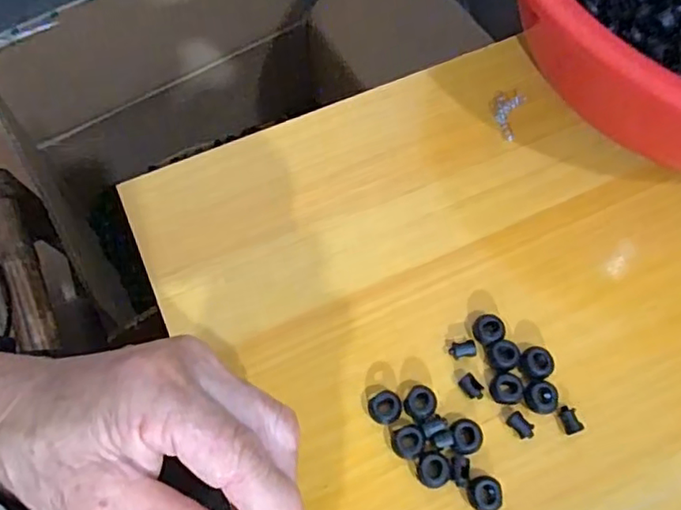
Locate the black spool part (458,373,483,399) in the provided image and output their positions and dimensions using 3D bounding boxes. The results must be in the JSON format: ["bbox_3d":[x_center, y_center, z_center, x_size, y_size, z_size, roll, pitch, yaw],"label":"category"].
[{"bbox_3d":[0.072,0.072,0.324,0.009,0.007,0.014,-36,72,-14],"label":"black spool part"}]

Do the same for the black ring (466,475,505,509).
[{"bbox_3d":[0.073,0.122,0.302,0.017,0.010,0.017,0,67,0],"label":"black ring"}]

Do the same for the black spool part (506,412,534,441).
[{"bbox_3d":[0.096,0.092,0.317,0.015,0.006,0.009,40,73,15],"label":"black spool part"}]

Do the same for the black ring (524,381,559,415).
[{"bbox_3d":[0.108,0.077,0.321,0.018,0.008,0.017,0,67,0],"label":"black ring"}]

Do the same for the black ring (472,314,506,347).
[{"bbox_3d":[0.084,0.043,0.336,0.016,0.011,0.017,0,67,0],"label":"black ring"}]

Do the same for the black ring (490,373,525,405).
[{"bbox_3d":[0.090,0.073,0.323,0.016,0.007,0.016,0,67,0],"label":"black ring"}]

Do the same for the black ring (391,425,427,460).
[{"bbox_3d":[0.035,0.099,0.311,0.017,0.010,0.016,0,67,0],"label":"black ring"}]

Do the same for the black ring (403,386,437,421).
[{"bbox_3d":[0.043,0.080,0.319,0.018,0.011,0.016,-38,72,-15],"label":"black ring"}]

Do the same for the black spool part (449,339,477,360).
[{"bbox_3d":[0.068,0.054,0.333,0.015,0.006,0.010,-13,68,-6],"label":"black spool part"}]

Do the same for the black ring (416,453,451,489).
[{"bbox_3d":[0.047,0.112,0.306,0.016,0.009,0.016,0,67,0],"label":"black ring"}]

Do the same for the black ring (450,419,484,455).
[{"bbox_3d":[0.066,0.096,0.312,0.017,0.011,0.017,0,67,0],"label":"black ring"}]

